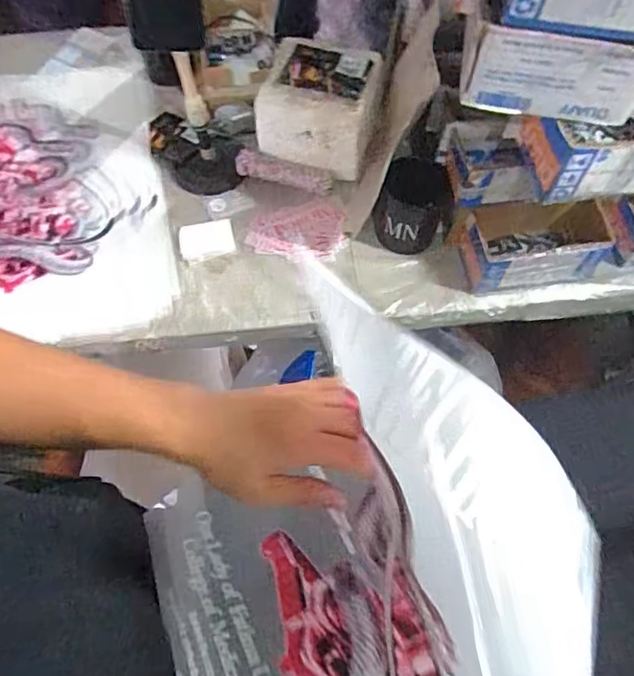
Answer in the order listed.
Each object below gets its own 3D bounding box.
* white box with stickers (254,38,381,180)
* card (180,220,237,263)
[{"bbox_3d":[0.007,-0.311,0.761,0.153,0.120,0.132,15,65,7],"label":"white box with stickers"},{"bbox_3d":[-0.147,-0.132,0.746,0.070,0.006,0.063,-11,64,-5],"label":"card"}]

